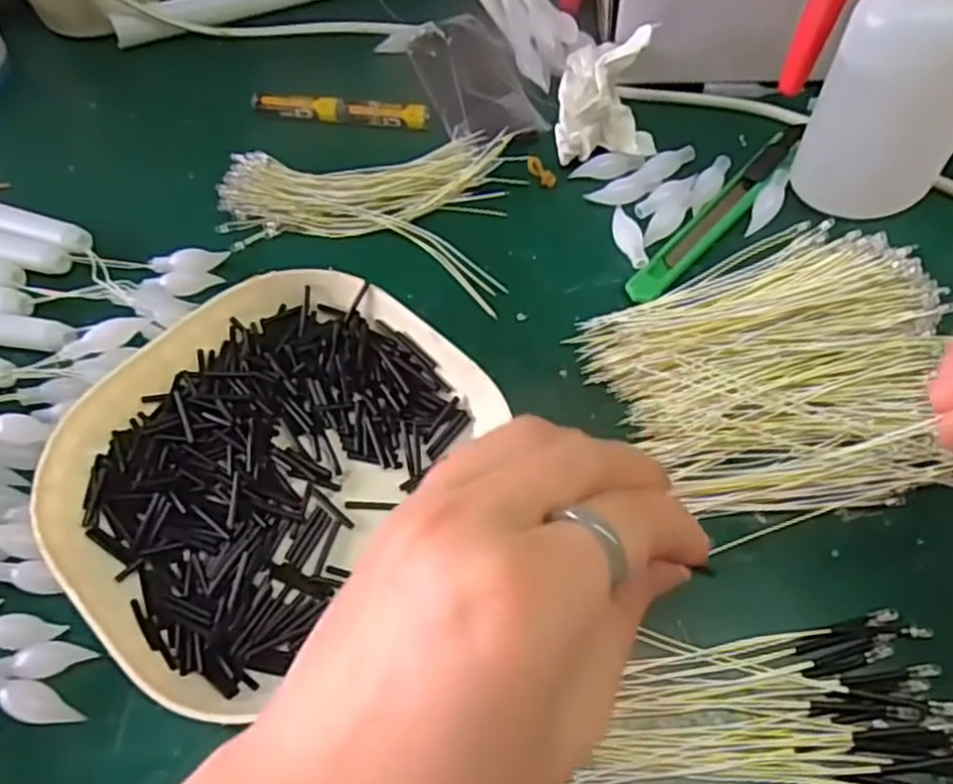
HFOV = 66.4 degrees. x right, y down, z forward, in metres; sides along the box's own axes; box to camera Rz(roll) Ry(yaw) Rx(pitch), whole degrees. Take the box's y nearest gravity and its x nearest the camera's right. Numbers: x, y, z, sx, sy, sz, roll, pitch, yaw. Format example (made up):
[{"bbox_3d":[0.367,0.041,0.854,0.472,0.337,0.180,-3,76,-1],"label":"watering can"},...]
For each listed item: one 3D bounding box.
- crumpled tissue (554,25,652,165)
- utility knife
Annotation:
[{"bbox_3d":[0.056,-0.132,0.317,0.041,0.038,0.050,2,61,3],"label":"crumpled tissue"},{"bbox_3d":[0.101,-0.076,0.303,0.013,0.006,0.116,38,69,21],"label":"utility knife"}]

